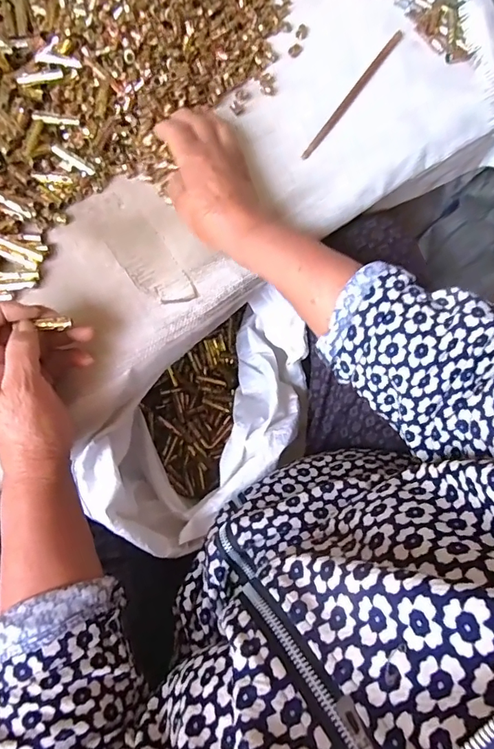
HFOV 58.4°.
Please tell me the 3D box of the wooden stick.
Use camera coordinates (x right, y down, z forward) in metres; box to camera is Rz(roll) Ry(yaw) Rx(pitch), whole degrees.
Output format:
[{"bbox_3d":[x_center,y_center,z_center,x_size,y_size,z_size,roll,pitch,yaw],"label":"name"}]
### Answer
[{"bbox_3d":[0.105,-0.277,0.430,0.009,0.006,0.174,34,81,5],"label":"wooden stick"}]

